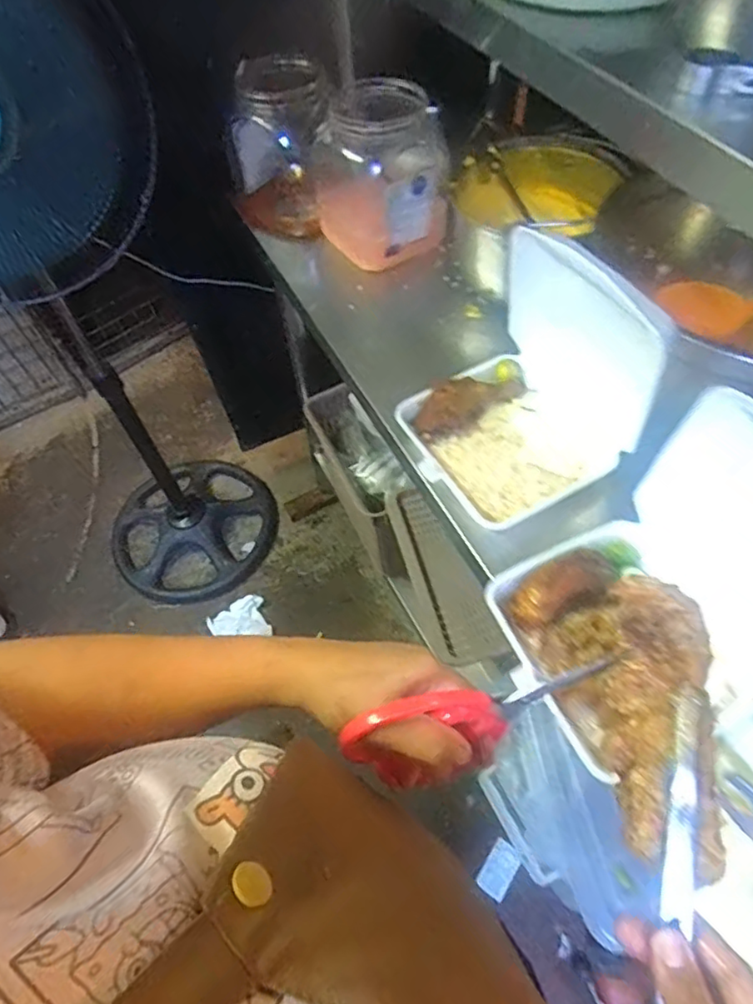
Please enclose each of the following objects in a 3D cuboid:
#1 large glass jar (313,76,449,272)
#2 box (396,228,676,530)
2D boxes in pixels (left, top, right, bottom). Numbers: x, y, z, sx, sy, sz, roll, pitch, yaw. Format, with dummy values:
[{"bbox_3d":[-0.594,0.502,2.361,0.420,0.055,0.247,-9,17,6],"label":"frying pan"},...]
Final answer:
[{"bbox_3d":[0.010,-0.413,0.766,0.135,0.161,0.130,-1,59,2],"label":"large glass jar"},{"bbox_3d":[0.139,-0.114,0.571,0.211,0.169,0.198,-34,63,-16],"label":"box"}]

